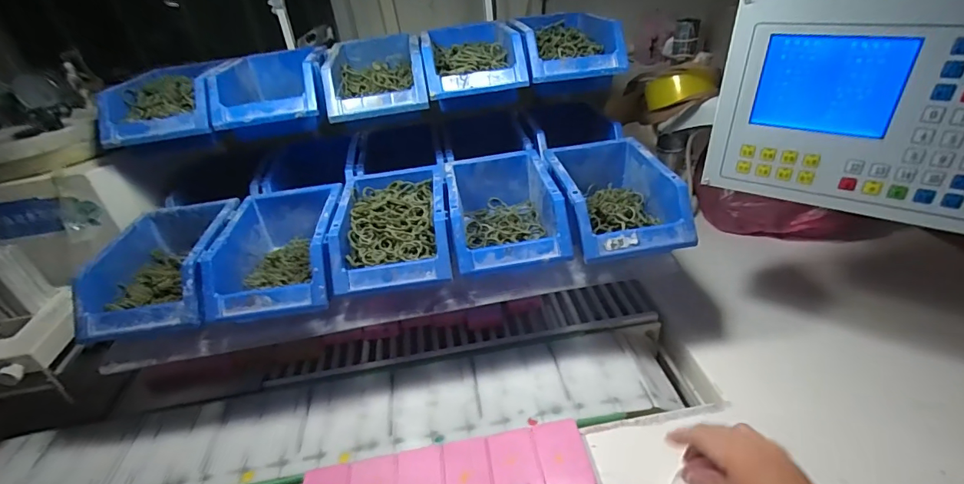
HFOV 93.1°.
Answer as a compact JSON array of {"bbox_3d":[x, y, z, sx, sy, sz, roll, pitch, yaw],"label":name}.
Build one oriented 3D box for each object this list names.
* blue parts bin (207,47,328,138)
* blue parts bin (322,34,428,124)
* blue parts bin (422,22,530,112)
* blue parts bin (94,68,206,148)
[{"bbox_3d":[-0.272,-0.205,0.603,0.137,0.061,0.191,-15,33,-11],"label":"blue parts bin"},{"bbox_3d":[-0.139,-0.223,0.605,0.120,0.064,0.181,-9,32,-3],"label":"blue parts bin"},{"bbox_3d":[-0.014,-0.246,0.616,0.125,0.068,0.197,-8,32,-2],"label":"blue parts bin"},{"bbox_3d":[-0.395,-0.184,0.594,0.124,0.063,0.177,-11,32,-5],"label":"blue parts bin"}]

